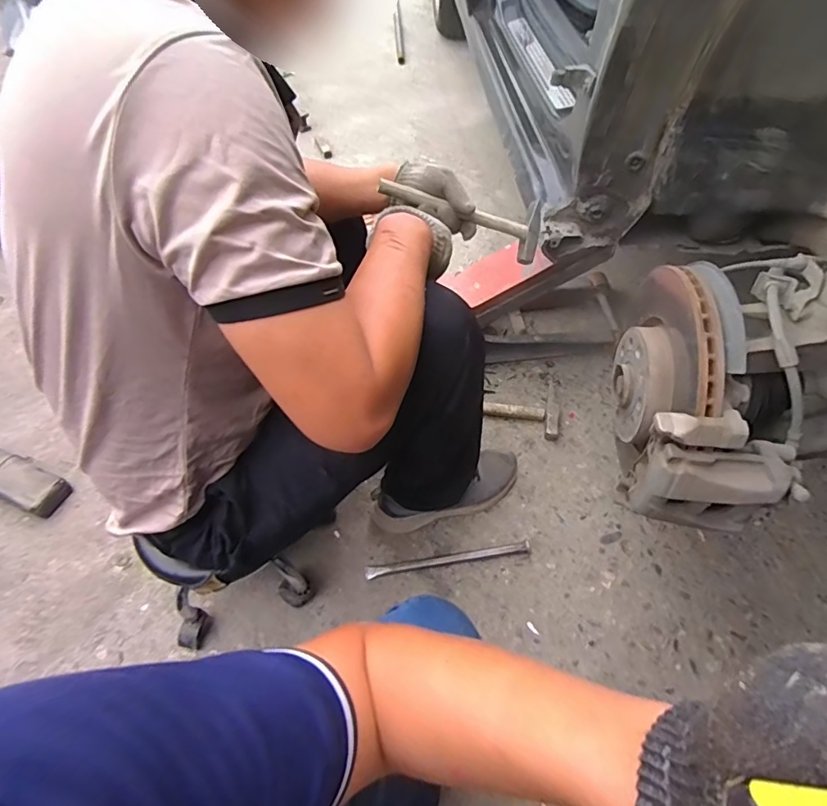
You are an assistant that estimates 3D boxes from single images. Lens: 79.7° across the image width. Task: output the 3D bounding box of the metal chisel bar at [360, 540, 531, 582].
[{"bbox_3d":[0.062,0.284,0.898,0.297,0.016,0.019,-10,54,-2],"label":"metal chisel bar"}]

